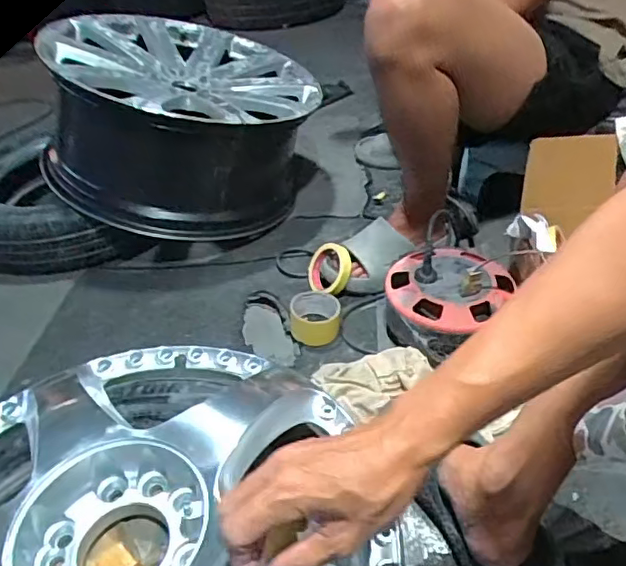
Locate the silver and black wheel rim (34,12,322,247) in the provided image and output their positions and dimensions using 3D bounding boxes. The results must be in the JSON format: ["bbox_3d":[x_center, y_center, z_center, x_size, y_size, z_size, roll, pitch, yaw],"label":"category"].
[{"bbox_3d":[-0.275,-0.355,1.279,0.552,0.284,0.552,7,40,-13],"label":"silver and black wheel rim"}]

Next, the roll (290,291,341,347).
[{"bbox_3d":[0.004,0.060,0.973,0.082,0.051,0.082,-4,36,3],"label":"roll"}]

